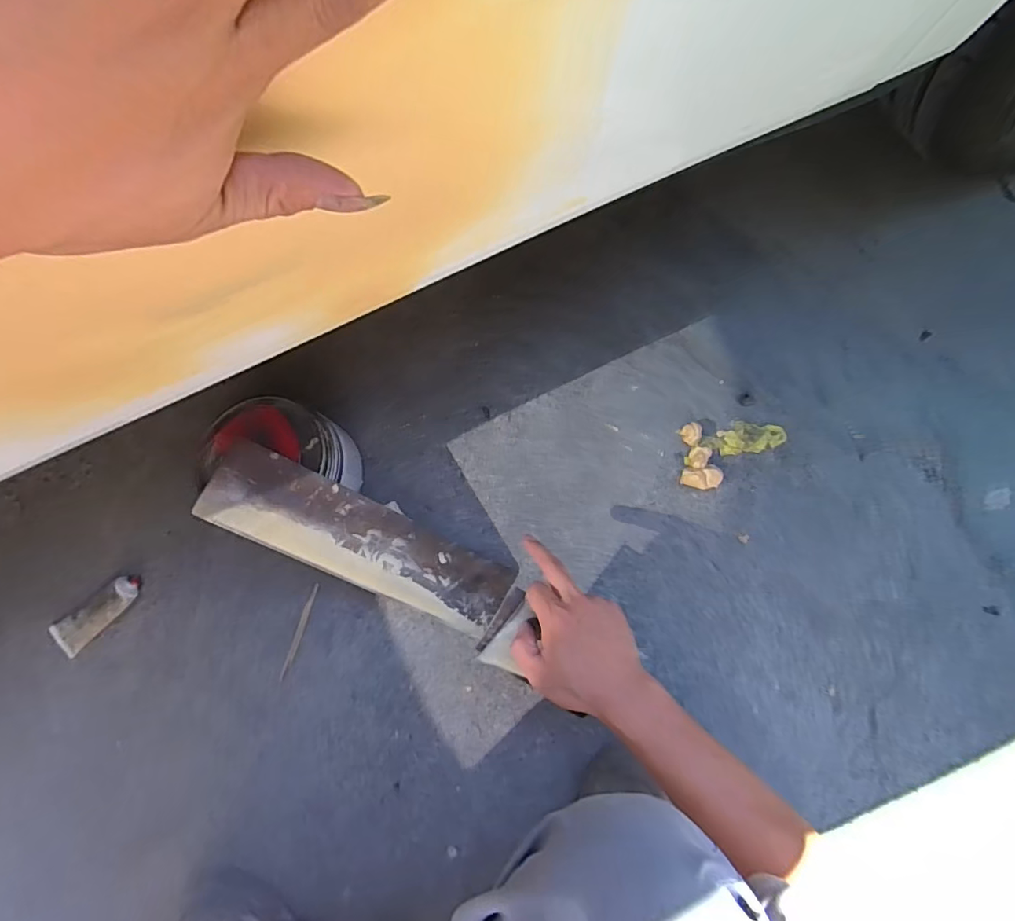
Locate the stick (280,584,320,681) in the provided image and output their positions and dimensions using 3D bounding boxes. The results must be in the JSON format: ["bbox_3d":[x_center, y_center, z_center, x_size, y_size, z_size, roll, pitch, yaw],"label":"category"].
[{"bbox_3d":[-0.244,0.201,0.615,0.009,0.007,0.110,15,81,3],"label":"stick"}]

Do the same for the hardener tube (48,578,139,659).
[{"bbox_3d":[-0.483,0.181,0.617,0.109,0.021,0.043,-38,82,-6],"label":"hardener tube"}]

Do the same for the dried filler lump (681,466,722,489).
[{"bbox_3d":[0.227,0.022,0.611,0.042,0.023,0.025,-8,81,-1],"label":"dried filler lump"}]

